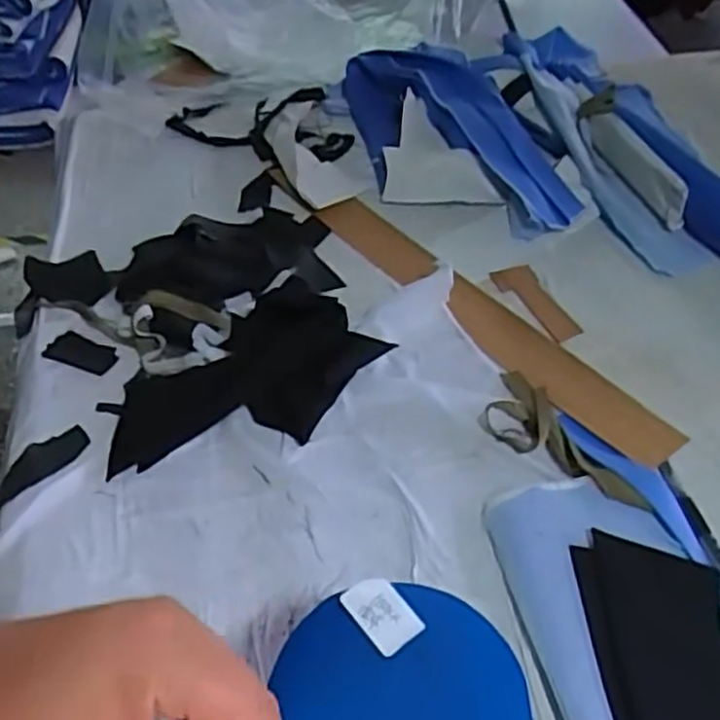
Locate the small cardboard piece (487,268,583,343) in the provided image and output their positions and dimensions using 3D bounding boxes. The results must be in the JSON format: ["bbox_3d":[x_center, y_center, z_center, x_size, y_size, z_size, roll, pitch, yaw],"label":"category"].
[{"bbox_3d":[0.157,-0.053,0.684,0.039,0.009,0.103,-14,49,-13],"label":"small cardboard piece"}]

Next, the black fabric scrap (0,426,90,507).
[{"bbox_3d":[-0.238,0.075,0.563,0.032,0.004,0.075,35,56,27],"label":"black fabric scrap"}]

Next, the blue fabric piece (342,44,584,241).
[{"bbox_3d":[0.093,-0.246,0.817,0.175,0.052,0.329,-14,49,-13],"label":"blue fabric piece"}]

